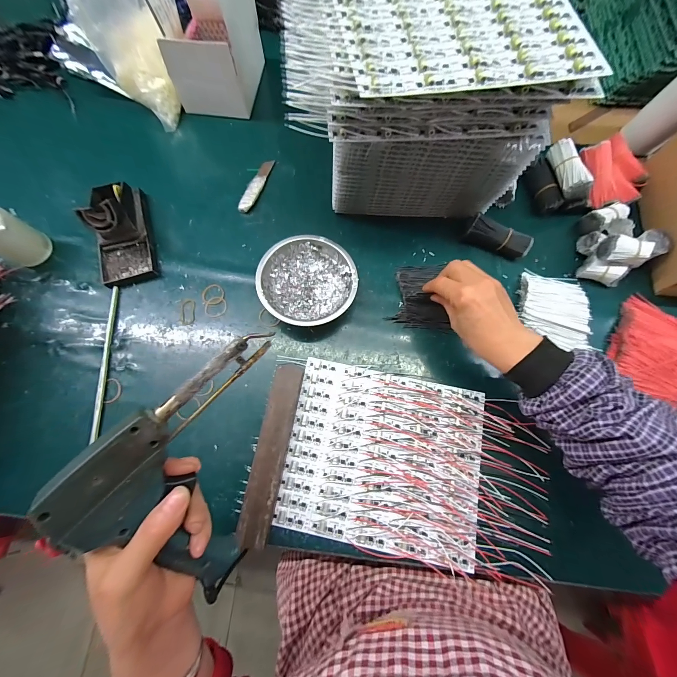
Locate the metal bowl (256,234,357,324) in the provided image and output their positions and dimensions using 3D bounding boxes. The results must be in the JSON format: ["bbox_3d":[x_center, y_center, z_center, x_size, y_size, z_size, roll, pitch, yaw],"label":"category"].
[{"bbox_3d":[-0.040,-0.076,0.394,0.123,0.042,0.120,0,75,-2],"label":"metal bowl"}]

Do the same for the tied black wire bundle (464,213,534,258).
[{"bbox_3d":[0.230,-0.144,0.419,0.086,0.027,0.030,24,76,4],"label":"tied black wire bundle"}]

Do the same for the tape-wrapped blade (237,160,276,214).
[{"bbox_3d":[-0.127,-0.236,0.451,0.021,0.010,0.100,17,75,3],"label":"tape-wrapped blade"}]

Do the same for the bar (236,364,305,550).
[{"bbox_3d":[-0.079,0.130,0.349,0.037,0.021,0.199,10,75,1],"label":"bar"}]

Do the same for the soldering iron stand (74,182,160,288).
[{"bbox_3d":[-0.303,-0.152,0.394,0.072,0.064,0.146,-14,76,-6],"label":"soldering iron stand"}]

